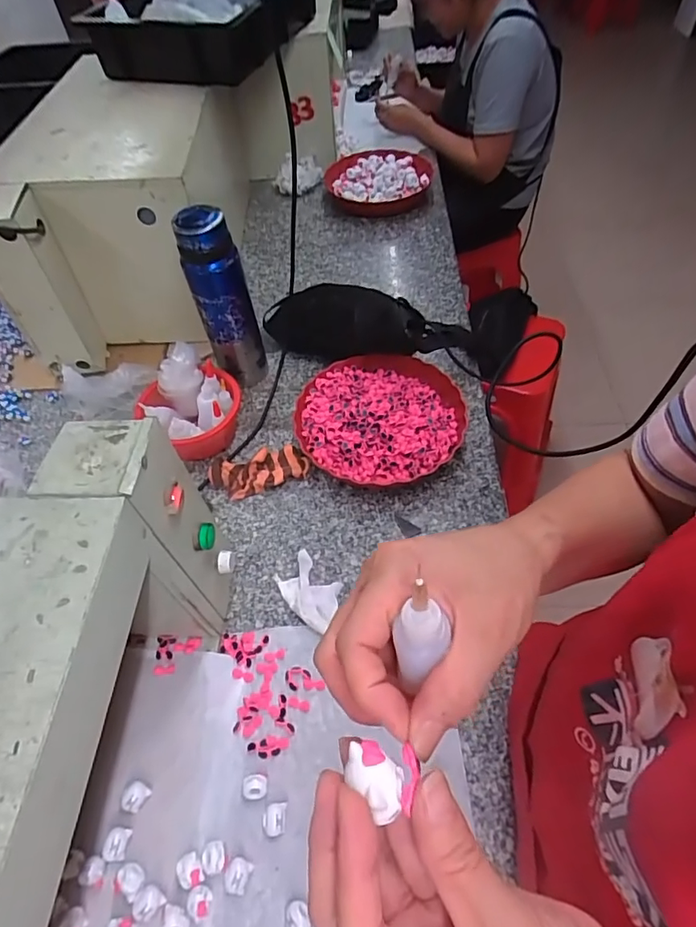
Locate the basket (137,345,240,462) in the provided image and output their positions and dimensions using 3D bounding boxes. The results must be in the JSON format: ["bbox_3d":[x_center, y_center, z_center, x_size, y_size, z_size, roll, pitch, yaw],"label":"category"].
[{"bbox_3d":[-0.226,-0.086,0.744,0.135,0.123,0.133,-20,55,-11],"label":"basket"}]

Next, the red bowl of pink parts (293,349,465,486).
[{"bbox_3d":[0.048,-0.069,0.759,0.245,0.052,0.229,-2,54,3],"label":"red bowl of pink parts"}]

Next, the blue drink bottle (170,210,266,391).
[{"bbox_3d":[-0.184,-0.234,0.764,0.079,0.267,0.069,-16,54,-8],"label":"blue drink bottle"}]

